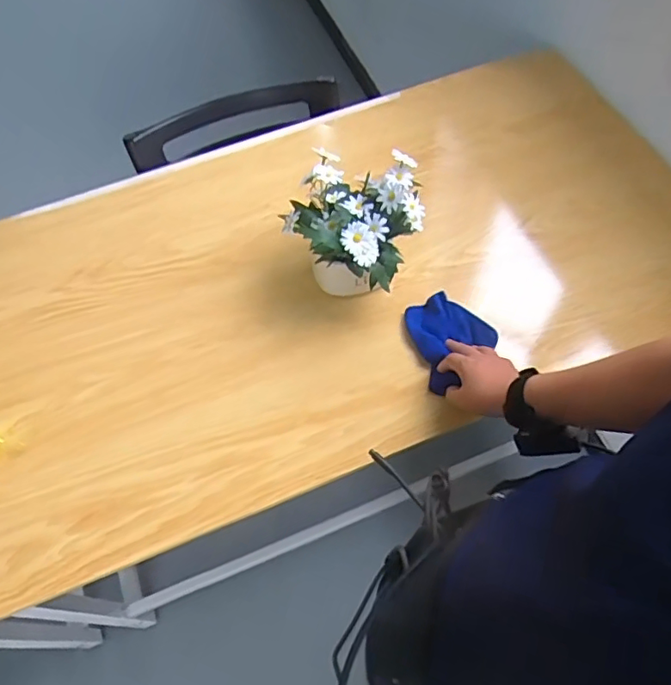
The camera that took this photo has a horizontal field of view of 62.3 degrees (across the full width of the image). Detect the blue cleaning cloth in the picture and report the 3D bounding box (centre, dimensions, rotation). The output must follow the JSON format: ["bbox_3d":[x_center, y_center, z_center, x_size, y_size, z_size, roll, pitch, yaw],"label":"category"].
[{"bbox_3d":[0.138,-0.008,0.737,0.113,0.031,0.121,38,70,22],"label":"blue cleaning cloth"}]

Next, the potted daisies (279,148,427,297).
[{"bbox_3d":[0.029,-0.154,0.737,0.155,0.185,0.159,-2,61,3],"label":"potted daisies"}]

